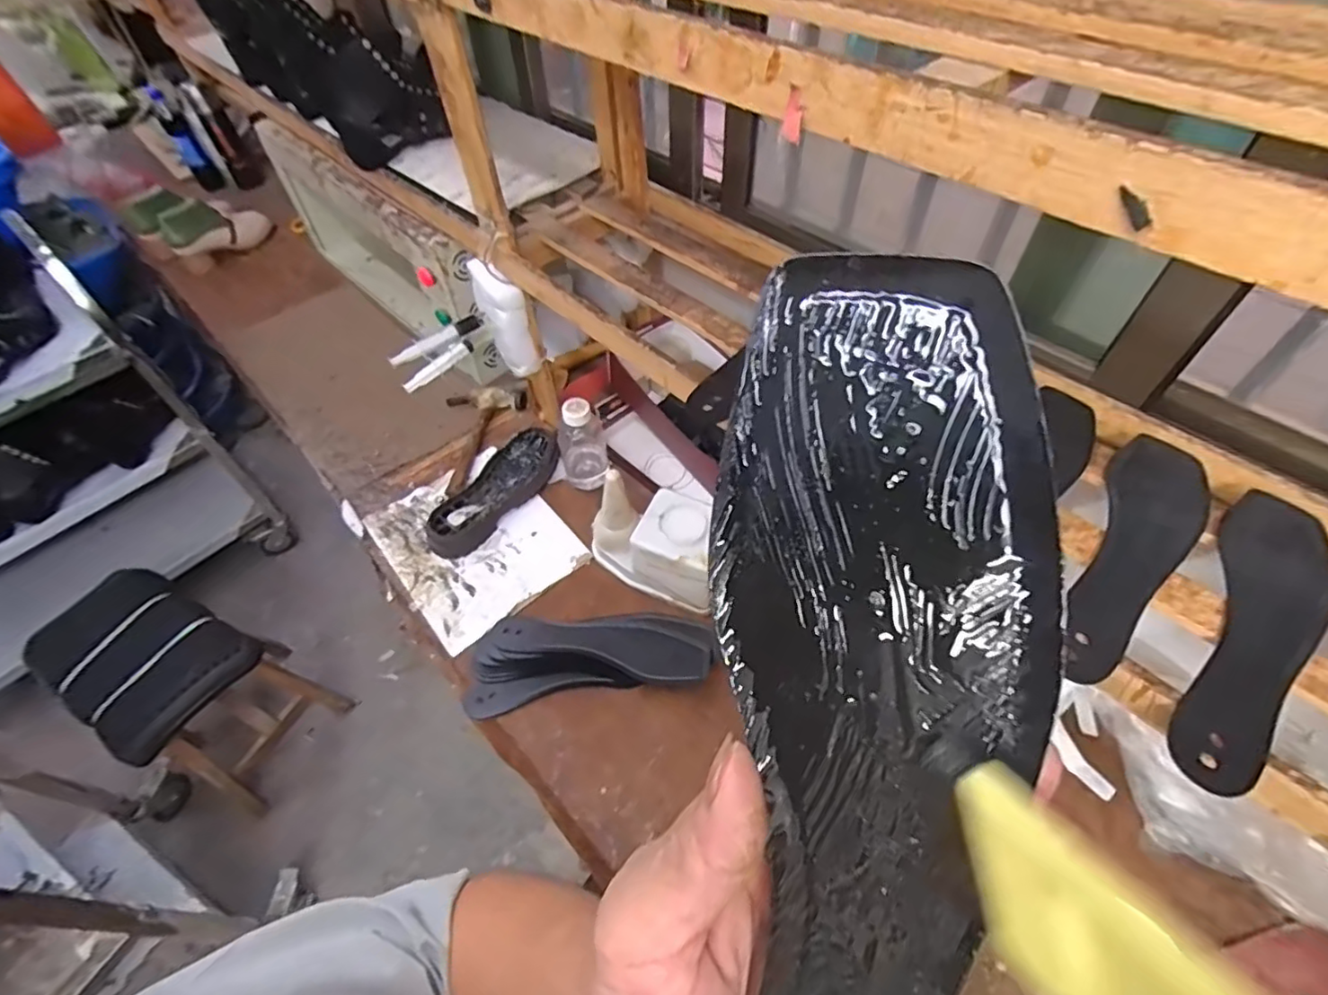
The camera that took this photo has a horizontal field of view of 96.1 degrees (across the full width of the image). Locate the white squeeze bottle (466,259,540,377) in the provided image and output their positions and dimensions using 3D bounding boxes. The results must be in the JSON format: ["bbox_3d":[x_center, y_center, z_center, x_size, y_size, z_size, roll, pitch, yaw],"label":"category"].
[{"bbox_3d":[-0.232,-0.260,0.871,0.053,0.159,0.067,-24,55,-16],"label":"white squeeze bottle"}]

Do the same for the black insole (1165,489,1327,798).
[{"bbox_3d":[0.422,0.092,0.425,0.069,0.006,0.278,34,61,25],"label":"black insole"}]

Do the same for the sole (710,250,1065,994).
[{"bbox_3d":[0.049,0.080,0.144,0.071,0.010,0.267,1,94,19],"label":"sole"}]

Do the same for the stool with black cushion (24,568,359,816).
[{"bbox_3d":[-0.975,0.418,1.284,0.378,0.460,0.286,24,57,19],"label":"stool with black cushion"}]

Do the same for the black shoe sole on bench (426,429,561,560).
[{"bbox_3d":[-0.261,-0.008,0.942,0.101,0.034,0.256,25,57,20],"label":"black shoe sole on bench"}]

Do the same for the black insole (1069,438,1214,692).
[{"bbox_3d":[0.366,0.037,0.469,0.070,0.010,0.264,35,61,25],"label":"black insole"}]

